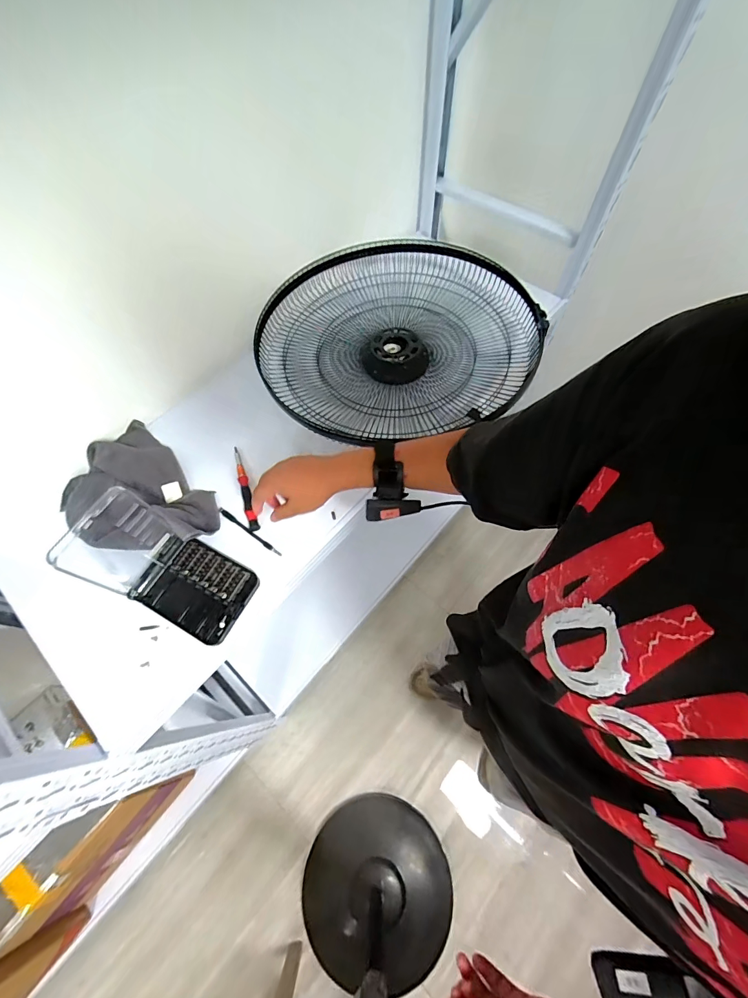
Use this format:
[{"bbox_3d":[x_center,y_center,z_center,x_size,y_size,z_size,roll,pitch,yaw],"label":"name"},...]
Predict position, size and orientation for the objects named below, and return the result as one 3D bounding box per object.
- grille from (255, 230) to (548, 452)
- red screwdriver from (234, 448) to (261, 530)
[{"bbox_3d":[0.029,-0.301,0.726,0.479,0.103,0.413,-22,65,-10],"label":"grille"},{"bbox_3d":[-0.209,-0.020,0.625,0.016,0.019,0.161,-18,62,-8],"label":"red screwdriver"}]

